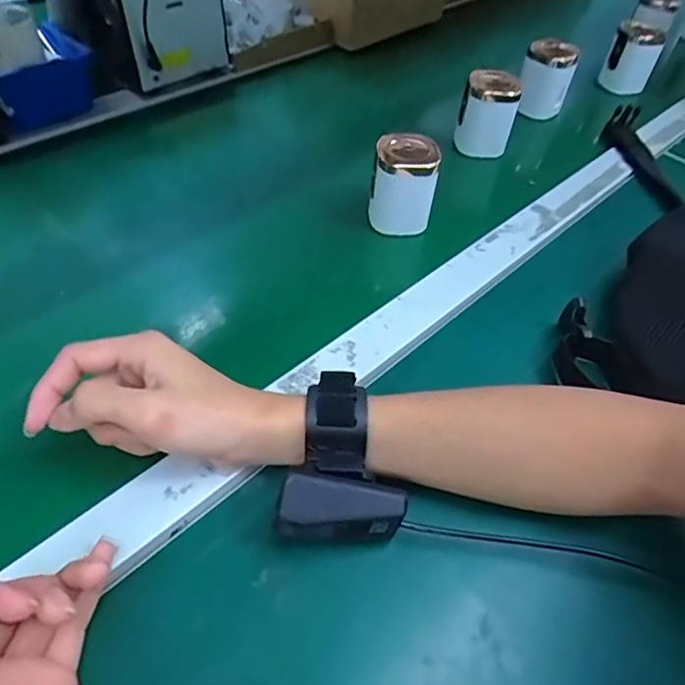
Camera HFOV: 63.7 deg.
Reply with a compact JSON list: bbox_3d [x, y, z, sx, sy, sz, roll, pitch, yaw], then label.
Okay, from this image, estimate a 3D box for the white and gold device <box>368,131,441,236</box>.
[{"bbox_3d":[0.056,-0.143,0.500,0.058,0.072,0.048,11,49,4],"label":"white and gold device"}]

